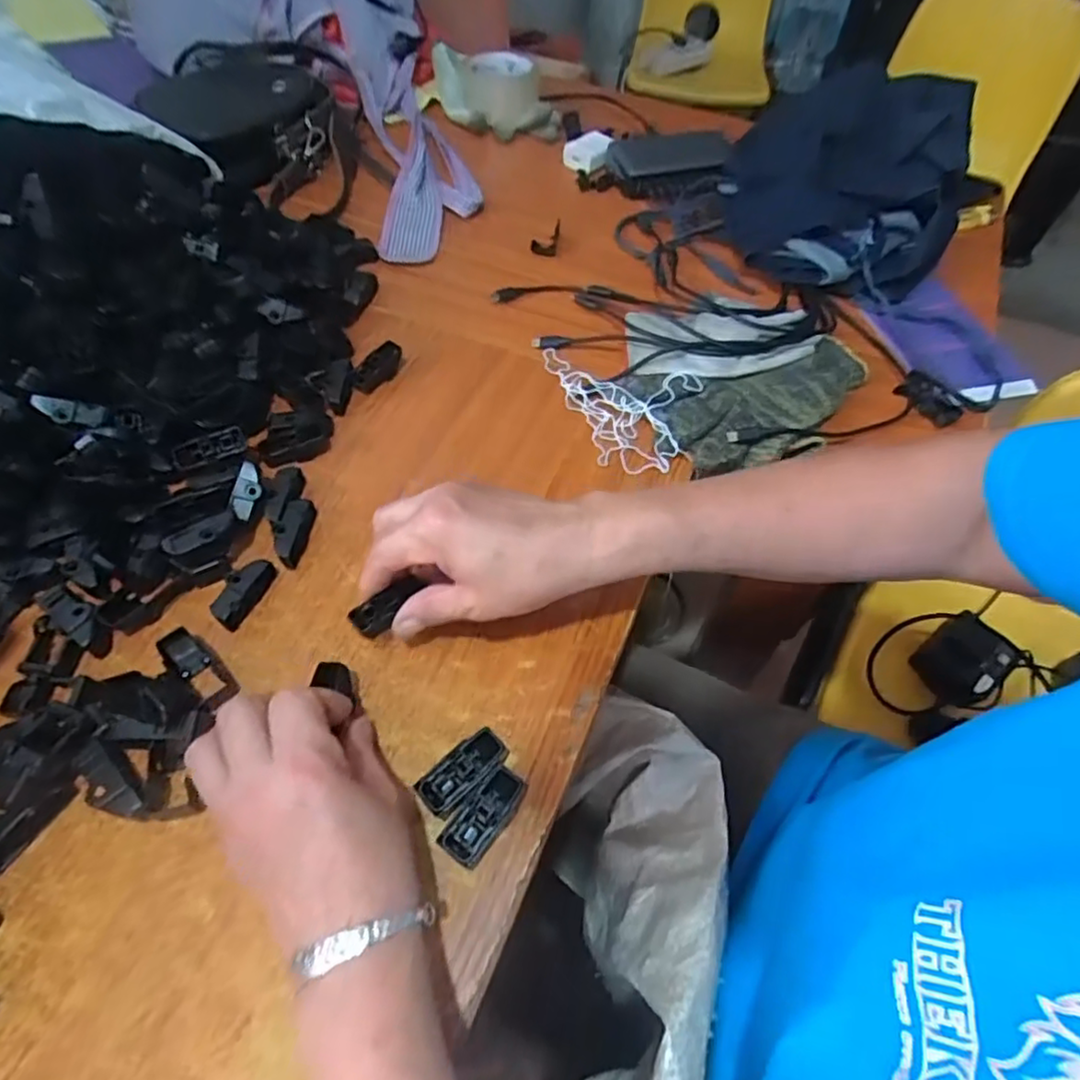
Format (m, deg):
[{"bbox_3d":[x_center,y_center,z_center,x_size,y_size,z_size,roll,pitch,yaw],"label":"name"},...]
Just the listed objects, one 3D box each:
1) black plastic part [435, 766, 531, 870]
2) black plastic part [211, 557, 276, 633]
[{"bbox_3d":[-0.028,0.144,0.340,0.023,0.016,0.051,34,62,17],"label":"black plastic part"},{"bbox_3d":[-0.184,0.032,0.405,0.021,0.015,0.046,23,59,11],"label":"black plastic part"}]

